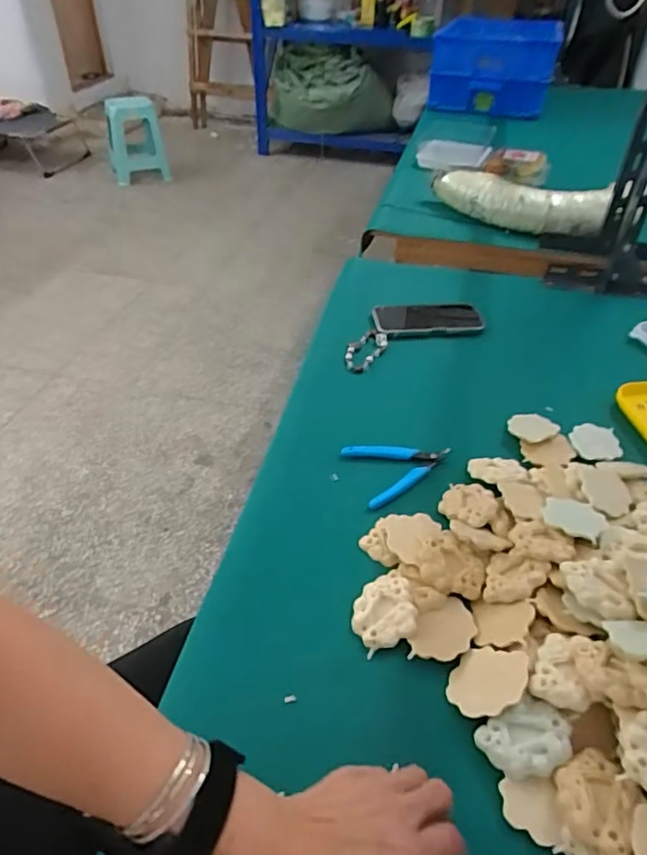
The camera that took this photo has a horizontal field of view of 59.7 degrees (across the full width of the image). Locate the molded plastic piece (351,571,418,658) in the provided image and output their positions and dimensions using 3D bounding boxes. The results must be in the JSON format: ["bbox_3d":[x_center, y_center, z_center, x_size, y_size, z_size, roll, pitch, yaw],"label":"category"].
[{"bbox_3d":[0.054,0.164,0.505,0.056,0.018,0.061,-11,43,-14],"label":"molded plastic piece"}]

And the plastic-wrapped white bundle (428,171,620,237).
[{"bbox_3d":[0.401,-0.473,1.199,0.366,0.085,0.084,21,45,21],"label":"plastic-wrapped white bundle"}]

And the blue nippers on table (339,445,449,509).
[{"bbox_3d":[0.091,0.043,0.647,0.116,0.007,0.089,-12,43,-15],"label":"blue nippers on table"}]

